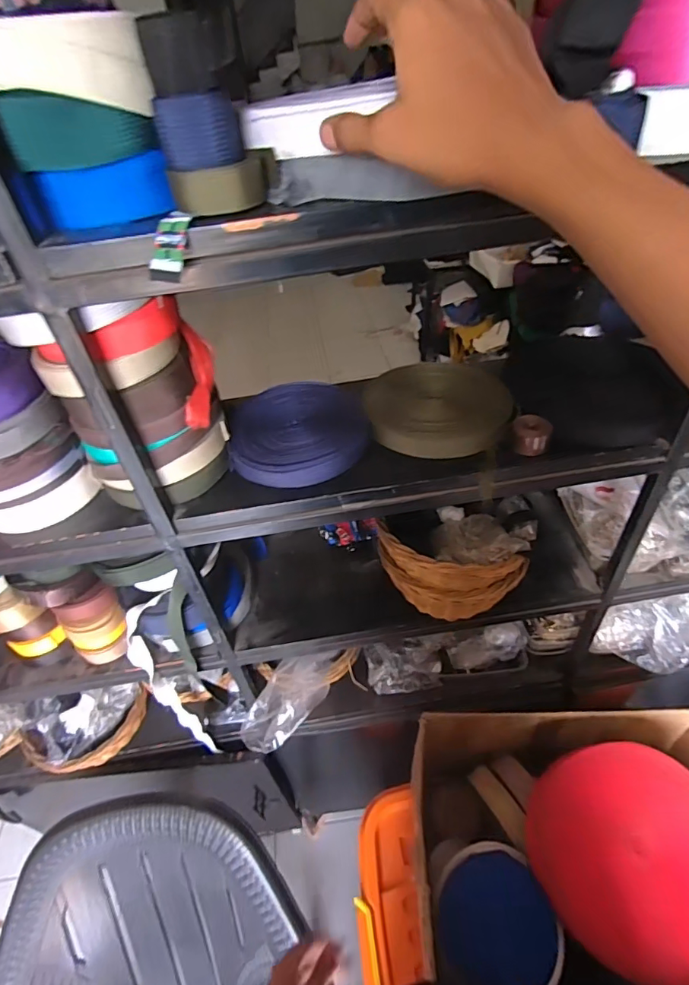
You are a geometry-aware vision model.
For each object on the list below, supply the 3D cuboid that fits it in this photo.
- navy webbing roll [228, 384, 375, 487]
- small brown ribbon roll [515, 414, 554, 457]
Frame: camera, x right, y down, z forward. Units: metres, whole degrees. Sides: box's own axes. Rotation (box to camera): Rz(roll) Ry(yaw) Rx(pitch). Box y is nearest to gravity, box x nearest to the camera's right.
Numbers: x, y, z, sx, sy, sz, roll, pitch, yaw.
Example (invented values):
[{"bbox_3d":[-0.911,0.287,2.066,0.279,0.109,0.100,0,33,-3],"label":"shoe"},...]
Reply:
[{"bbox_3d":[-0.053,-0.079,0.578,0.157,0.031,0.176,-5,42,3],"label":"navy webbing roll"},{"bbox_3d":[0.209,-0.065,0.534,0.037,0.034,0.033,10,45,19],"label":"small brown ribbon roll"}]

